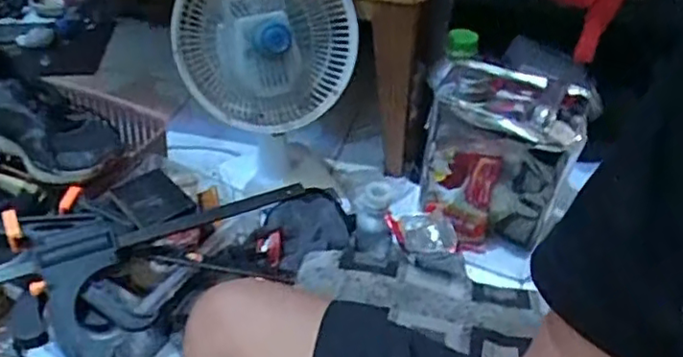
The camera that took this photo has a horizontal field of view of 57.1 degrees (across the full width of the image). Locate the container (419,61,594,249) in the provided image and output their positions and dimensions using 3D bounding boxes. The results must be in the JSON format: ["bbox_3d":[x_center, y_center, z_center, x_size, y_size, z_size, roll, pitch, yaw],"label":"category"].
[{"bbox_3d":[0.193,-0.020,0.784,0.172,0.217,0.128,12,40,12],"label":"container"}]

